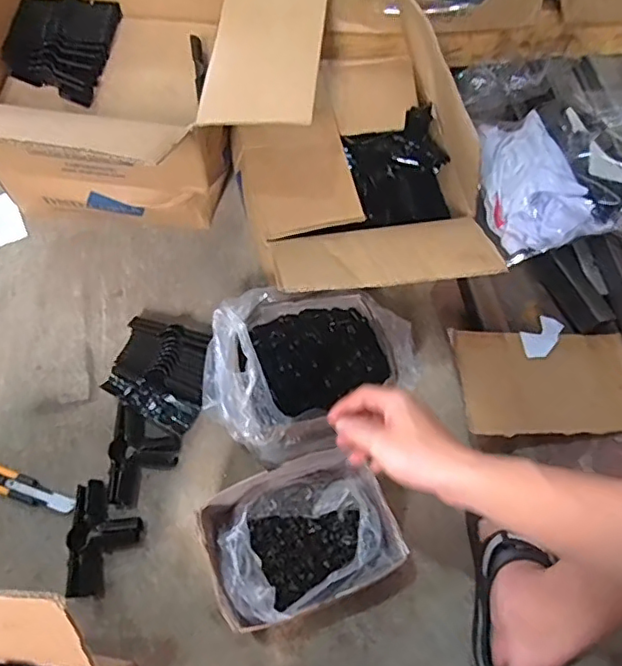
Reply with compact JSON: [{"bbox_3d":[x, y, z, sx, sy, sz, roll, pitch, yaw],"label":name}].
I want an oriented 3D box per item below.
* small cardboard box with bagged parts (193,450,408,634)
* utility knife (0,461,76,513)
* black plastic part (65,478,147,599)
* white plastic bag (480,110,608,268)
[{"bbox_3d":[-0.014,0.236,0.686,0.204,0.110,0.152,-22,68,-9],"label":"small cardboard box with bagged parts"},{"bbox_3d":[-0.391,0.192,0.757,0.186,0.012,0.036,18,67,8],"label":"utility knife"},{"bbox_3d":[-0.251,0.251,0.719,0.081,0.022,0.131,0,66,0],"label":"black plastic part"},{"bbox_3d":[0.306,-0.209,0.840,0.110,0.105,0.215,-30,69,-13],"label":"white plastic bag"}]

